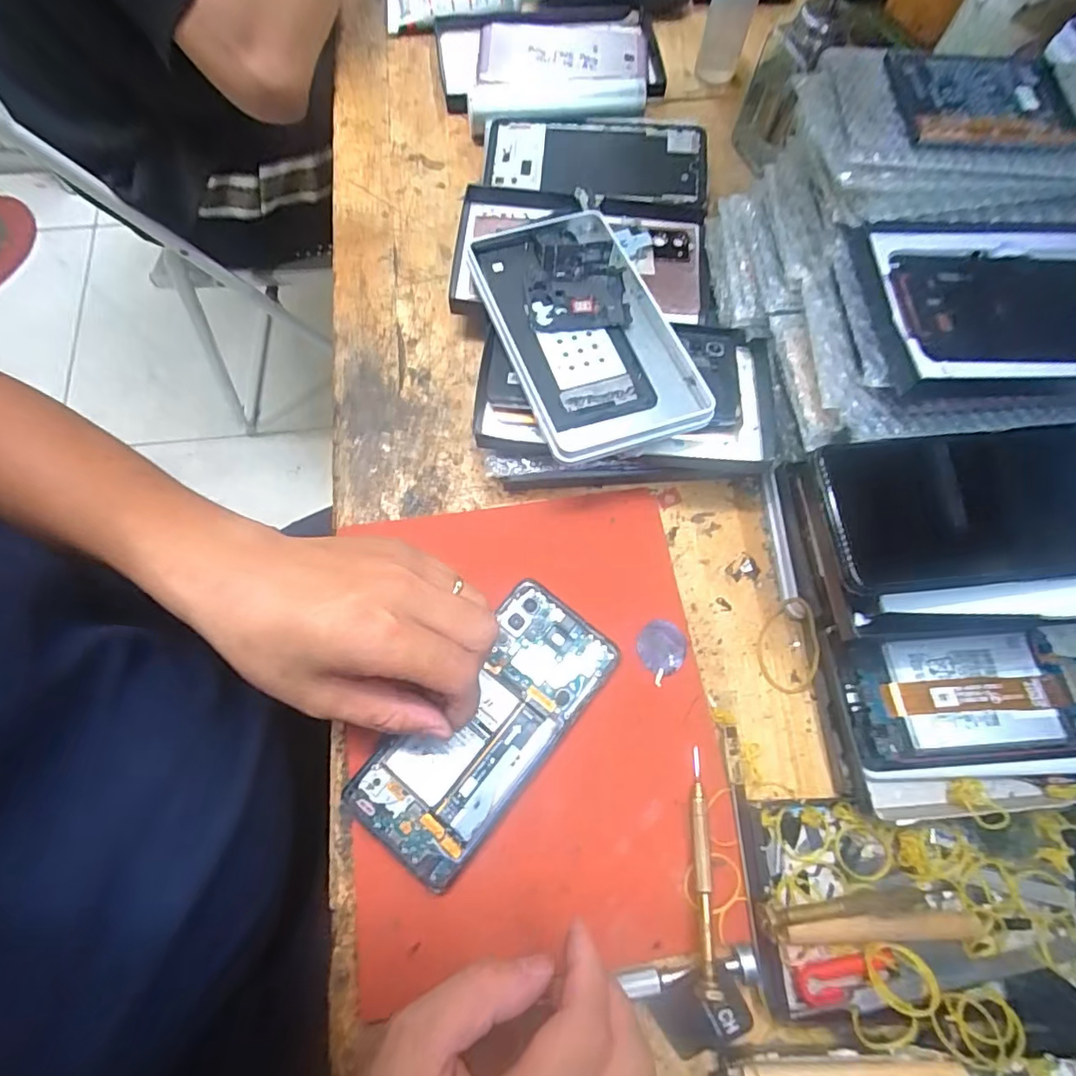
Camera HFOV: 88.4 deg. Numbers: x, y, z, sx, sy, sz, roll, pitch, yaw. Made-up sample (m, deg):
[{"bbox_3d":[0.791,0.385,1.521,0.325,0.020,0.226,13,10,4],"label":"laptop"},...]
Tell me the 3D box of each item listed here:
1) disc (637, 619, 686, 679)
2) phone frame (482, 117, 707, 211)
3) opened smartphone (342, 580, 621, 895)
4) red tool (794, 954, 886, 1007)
[{"bbox_3d":[0.073,0.064,0.328,0.029,0.004,0.032,21,73,5],"label":"disc"},{"bbox_3d":[0.043,-0.287,0.415,0.168,0.011,0.075,6,72,1],"label":"phone frame"},{"bbox_3d":[-0.028,0.103,0.307,0.073,0.010,0.158,38,75,11],"label":"opened smartphone"},{"bbox_3d":[0.150,0.217,0.272,0.044,0.009,0.017,-11,72,-5],"label":"red tool"}]

